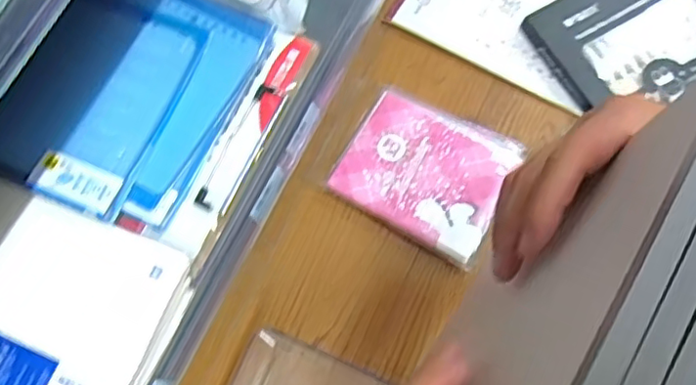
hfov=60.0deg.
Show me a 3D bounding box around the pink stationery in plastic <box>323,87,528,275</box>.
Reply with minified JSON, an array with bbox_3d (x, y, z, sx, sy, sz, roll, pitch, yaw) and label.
[{"bbox_3d":[0.077,-0.024,0.585,0.152,0.021,0.134,29,76,11],"label":"pink stationery in plastic"}]

